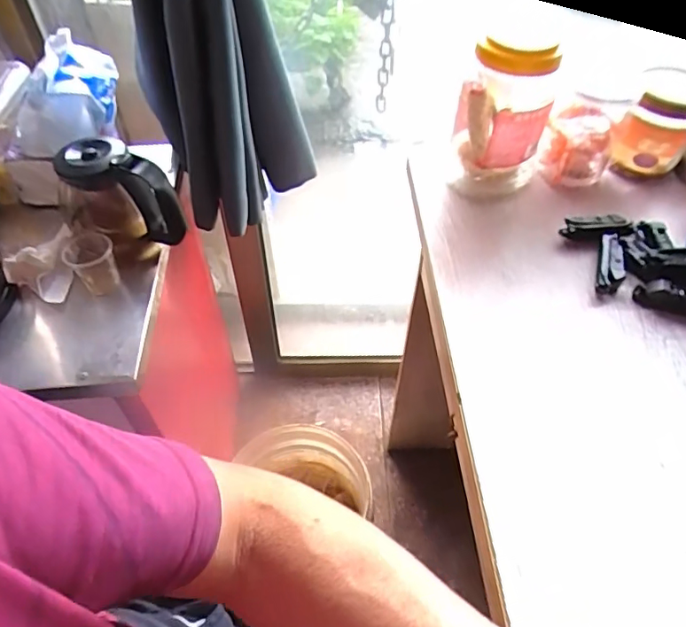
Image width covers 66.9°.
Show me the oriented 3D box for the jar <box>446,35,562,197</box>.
[{"bbox_3d":[0.171,-0.212,0.559,0.097,0.169,0.094,14,52,11],"label":"jar"}]

